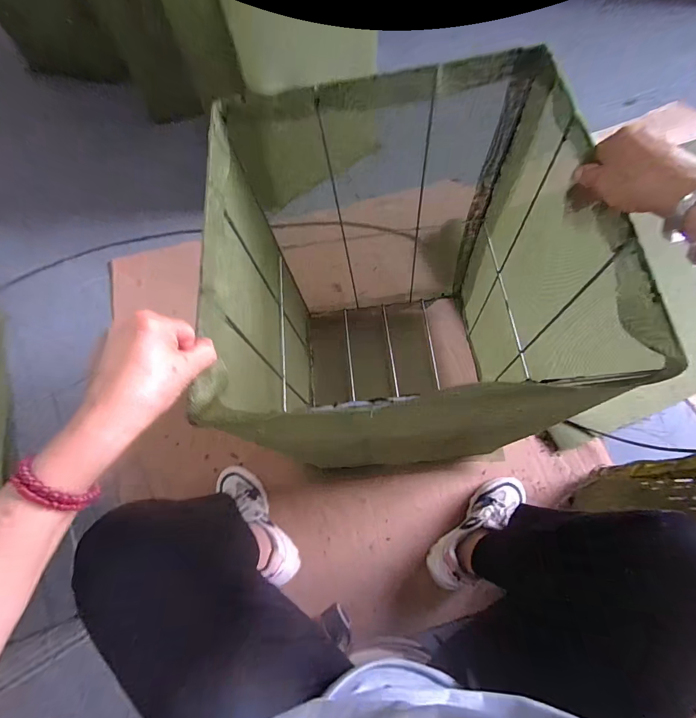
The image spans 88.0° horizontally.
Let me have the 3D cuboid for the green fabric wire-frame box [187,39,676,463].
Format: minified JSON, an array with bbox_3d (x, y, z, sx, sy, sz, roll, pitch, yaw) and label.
[{"bbox_3d":[0.079,-0.058,0.609,0.440,0.561,0.408,-5,67,0],"label":"green fabric wire-frame box"}]

